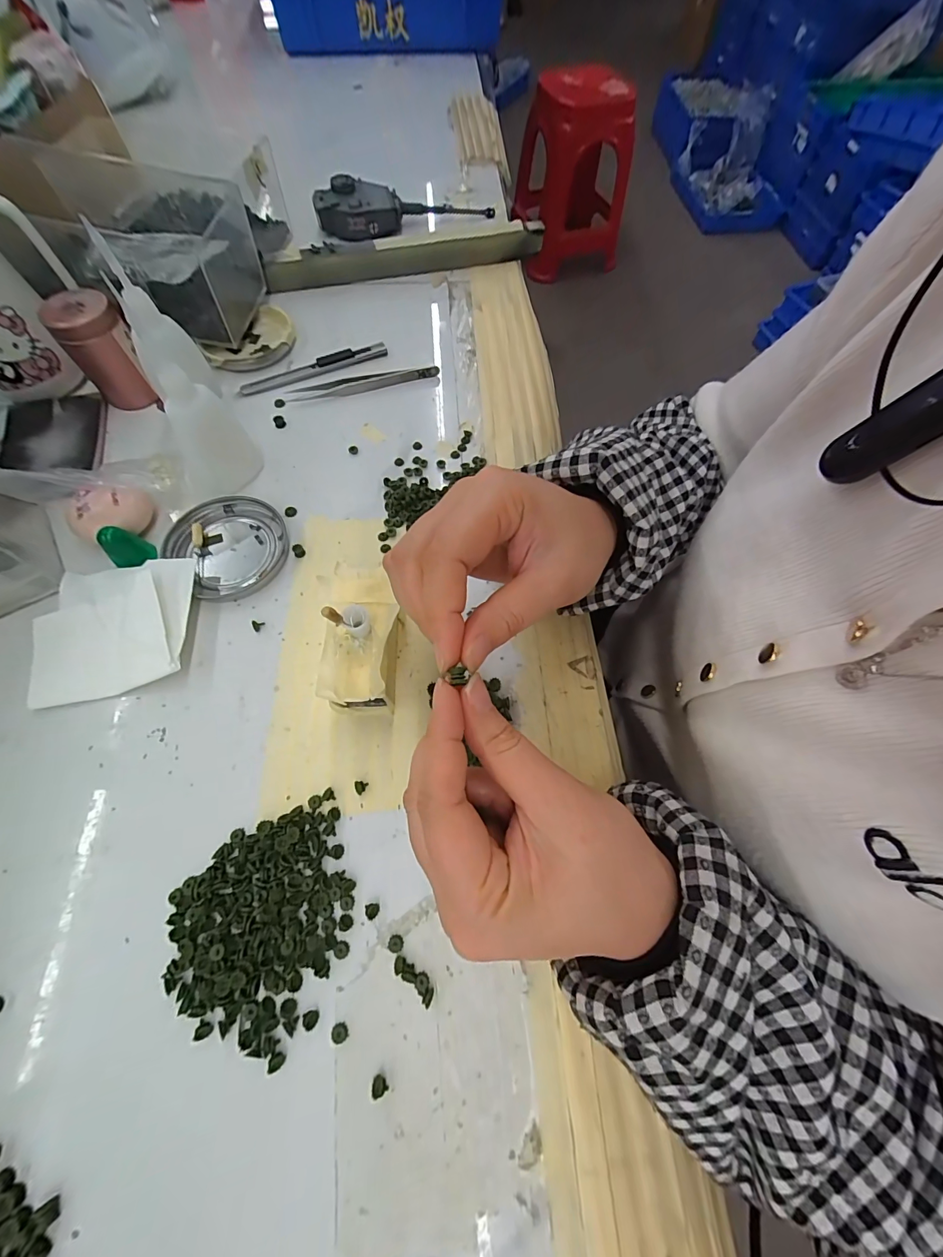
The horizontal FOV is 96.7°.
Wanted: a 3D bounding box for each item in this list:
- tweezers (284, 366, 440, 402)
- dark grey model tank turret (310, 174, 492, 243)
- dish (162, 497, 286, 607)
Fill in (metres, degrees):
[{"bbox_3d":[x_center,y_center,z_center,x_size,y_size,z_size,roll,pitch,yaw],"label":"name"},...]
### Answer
[{"bbox_3d":[-0.089,-0.207,0.352,0.125,0.011,0.013,-12,67,-7],"label":"tweezers"},{"bbox_3d":[-0.072,-0.455,0.447,0.184,0.031,0.057,-23,69,-11],"label":"dark grey model tank turret"},{"bbox_3d":[-0.164,-0.058,0.286,0.072,0.009,0.077,1,66,-2],"label":"dish"}]

